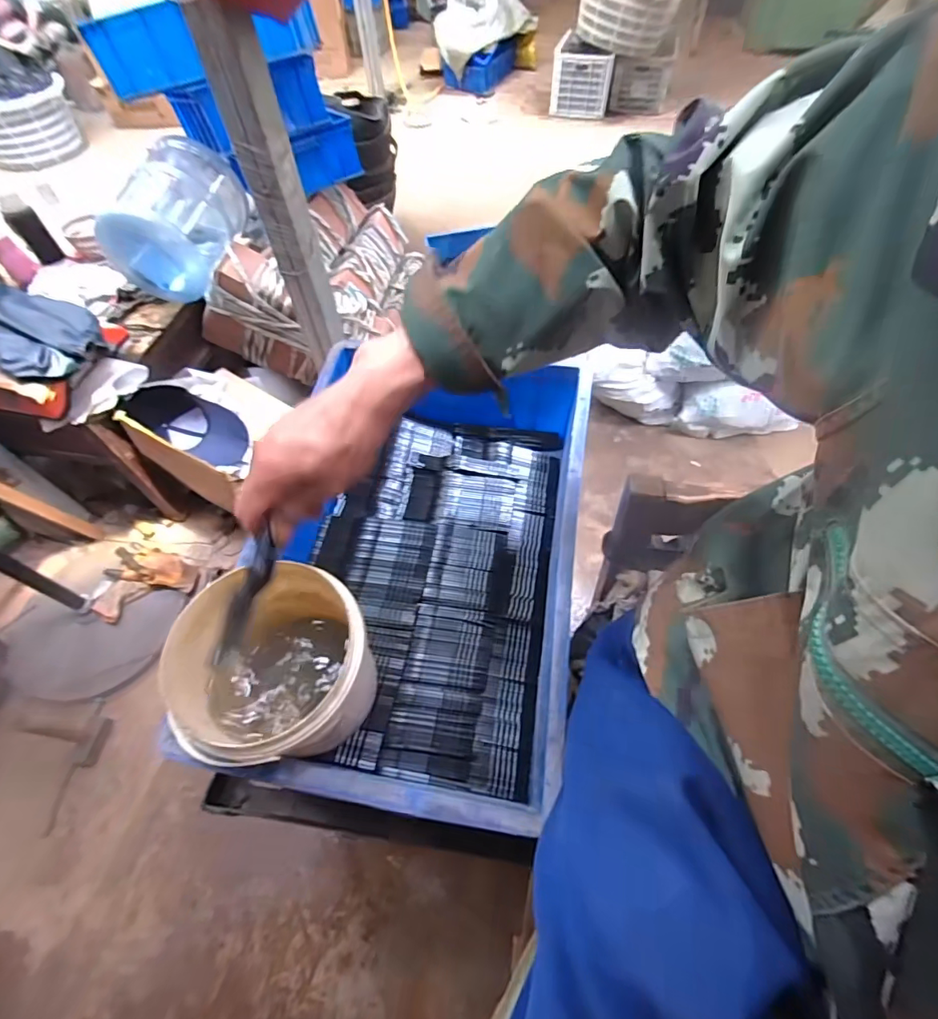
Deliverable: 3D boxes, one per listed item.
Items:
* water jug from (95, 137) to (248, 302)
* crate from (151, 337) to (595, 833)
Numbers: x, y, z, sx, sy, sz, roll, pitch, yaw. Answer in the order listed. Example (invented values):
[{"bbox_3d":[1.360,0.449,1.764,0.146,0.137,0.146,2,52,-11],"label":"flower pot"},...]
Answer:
[{"bbox_3d":[-0.826,-0.833,1.374,0.295,0.300,0.466,-3,56,1],"label":"water jug"},{"bbox_3d":[-0.050,0.047,0.556,0.326,0.140,0.508,7,57,8],"label":"crate"}]

